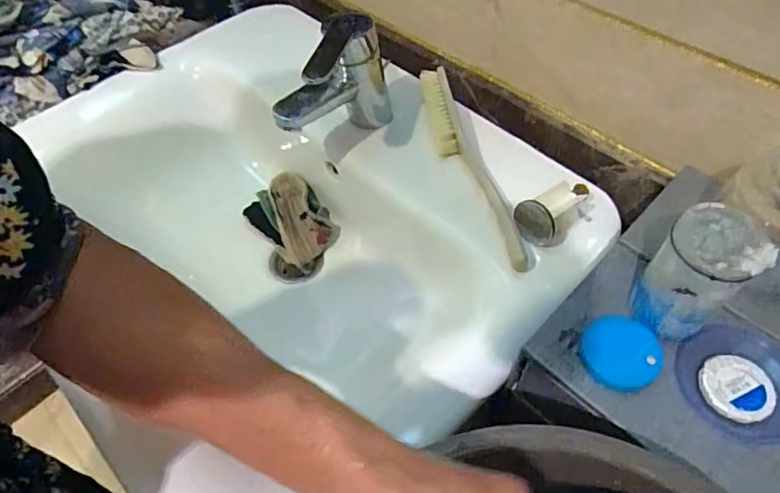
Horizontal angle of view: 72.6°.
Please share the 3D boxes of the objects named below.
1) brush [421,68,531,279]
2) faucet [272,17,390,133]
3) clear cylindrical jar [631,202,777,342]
[{"bbox_3d":[0.070,-0.080,0.484,0.027,0.043,0.234,-15,56,-8],"label":"brush"},{"bbox_3d":[-0.048,-0.147,0.494,0.138,0.115,0.046,-32,59,-19],"label":"faucet"},{"bbox_3d":[0.187,0.015,0.325,0.048,0.086,0.050,-1,55,2],"label":"clear cylindrical jar"}]

